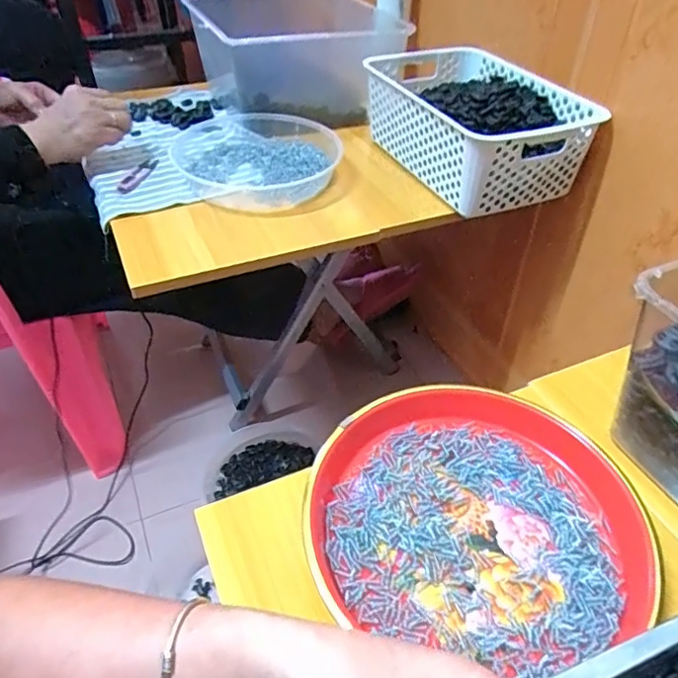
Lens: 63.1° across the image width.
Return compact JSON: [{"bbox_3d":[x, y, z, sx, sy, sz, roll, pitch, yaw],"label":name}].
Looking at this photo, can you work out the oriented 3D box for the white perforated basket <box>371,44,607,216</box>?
[{"bbox_3d":[0.205,-0.349,0.860,0.252,0.101,0.395,-15,44,-15],"label":"white perforated basket"}]

